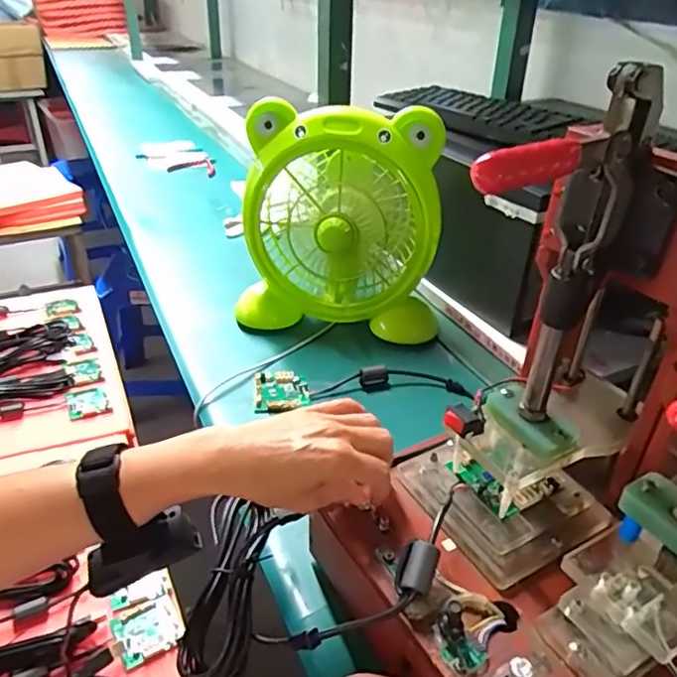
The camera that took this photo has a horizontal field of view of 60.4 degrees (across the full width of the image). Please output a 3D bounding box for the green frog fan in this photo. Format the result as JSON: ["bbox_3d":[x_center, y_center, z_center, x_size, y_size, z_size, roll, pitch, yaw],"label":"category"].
[{"bbox_3d":[0.003,-0.152,0.736,0.247,0.260,0.160,5,32,4],"label":"green frog fan"}]

